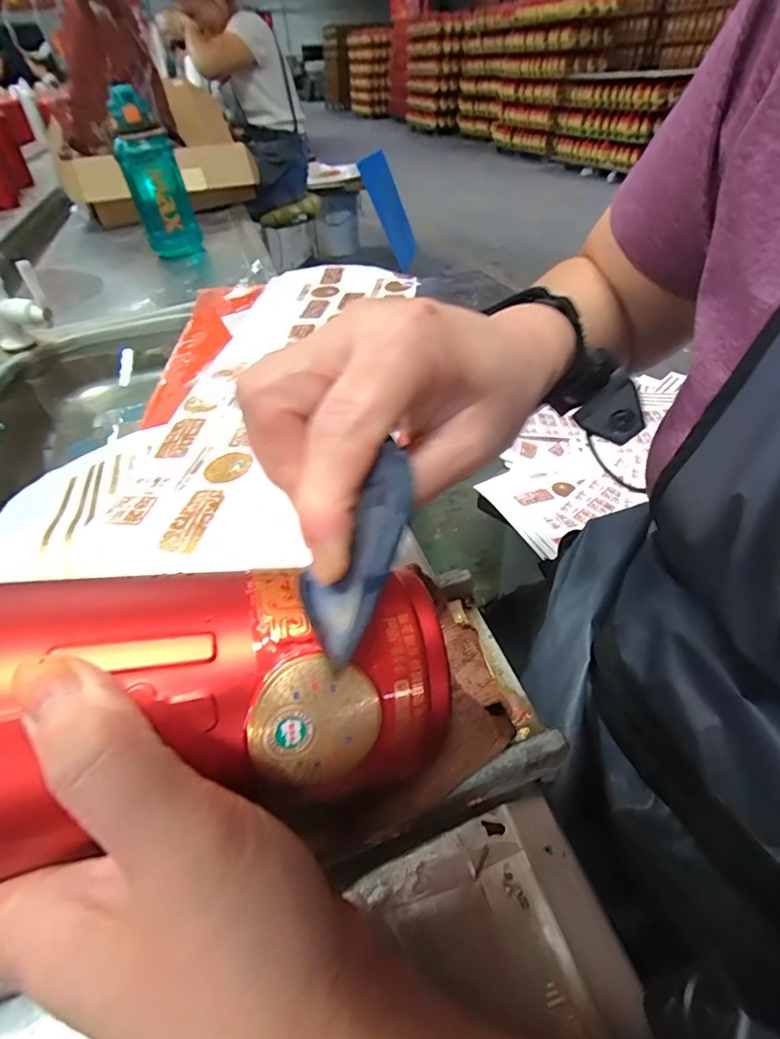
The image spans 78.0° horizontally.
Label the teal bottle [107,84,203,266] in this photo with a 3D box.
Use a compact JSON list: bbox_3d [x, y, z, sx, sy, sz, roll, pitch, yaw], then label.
[{"bbox_3d":[-0.413,-0.607,0.850,0.096,0.222,0.114,-14,45,-12],"label":"teal bottle"}]

